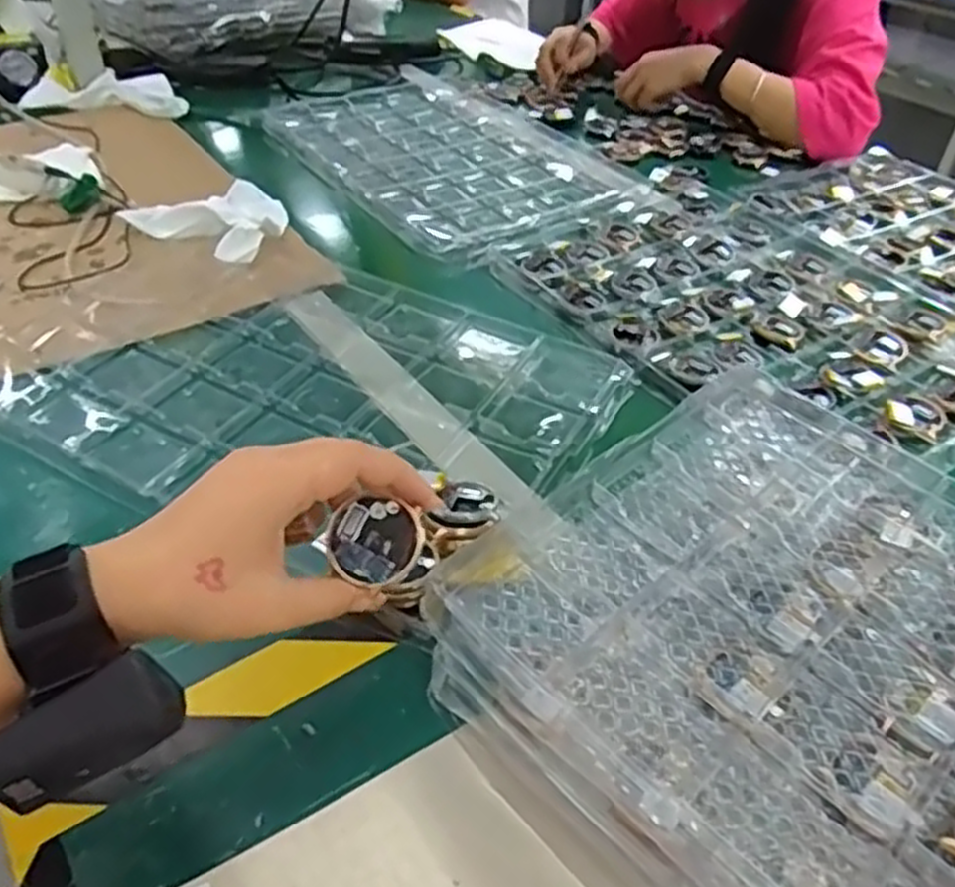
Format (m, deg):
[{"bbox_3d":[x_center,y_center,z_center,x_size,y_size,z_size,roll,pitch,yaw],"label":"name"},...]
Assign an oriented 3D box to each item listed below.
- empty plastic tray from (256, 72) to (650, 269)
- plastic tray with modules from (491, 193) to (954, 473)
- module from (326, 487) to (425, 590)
[{"bbox_3d":[-0.044,-0.367,0.993,0.291,0.030,0.497,-23,47,-27],"label":"empty plastic tray"},{"bbox_3d":[0.258,-0.129,0.729,0.309,0.017,0.439,-24,48,-28],"label":"plastic tray with modules"},{"bbox_3d":[-0.048,0.045,0.366,0.043,0.007,0.041,0,69,1],"label":"module"}]

